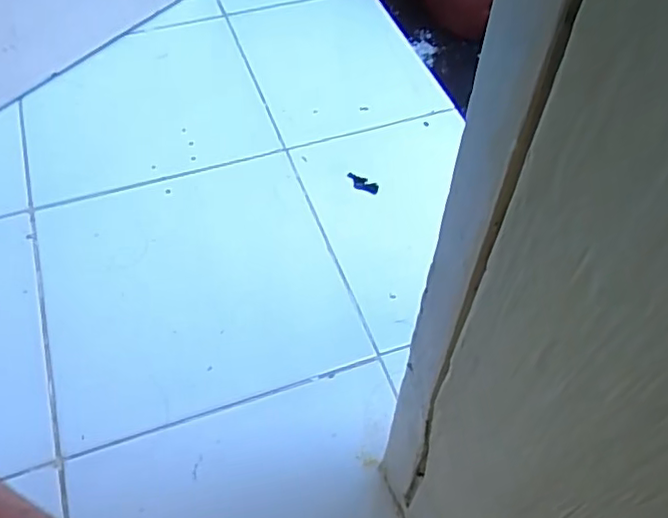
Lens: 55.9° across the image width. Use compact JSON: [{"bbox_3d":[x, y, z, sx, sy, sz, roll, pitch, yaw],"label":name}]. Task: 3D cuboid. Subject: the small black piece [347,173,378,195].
[{"bbox_3d":[0.032,-0.089,0.733,0.043,0.008,0.015,31,60,20],"label":"small black piece"}]

